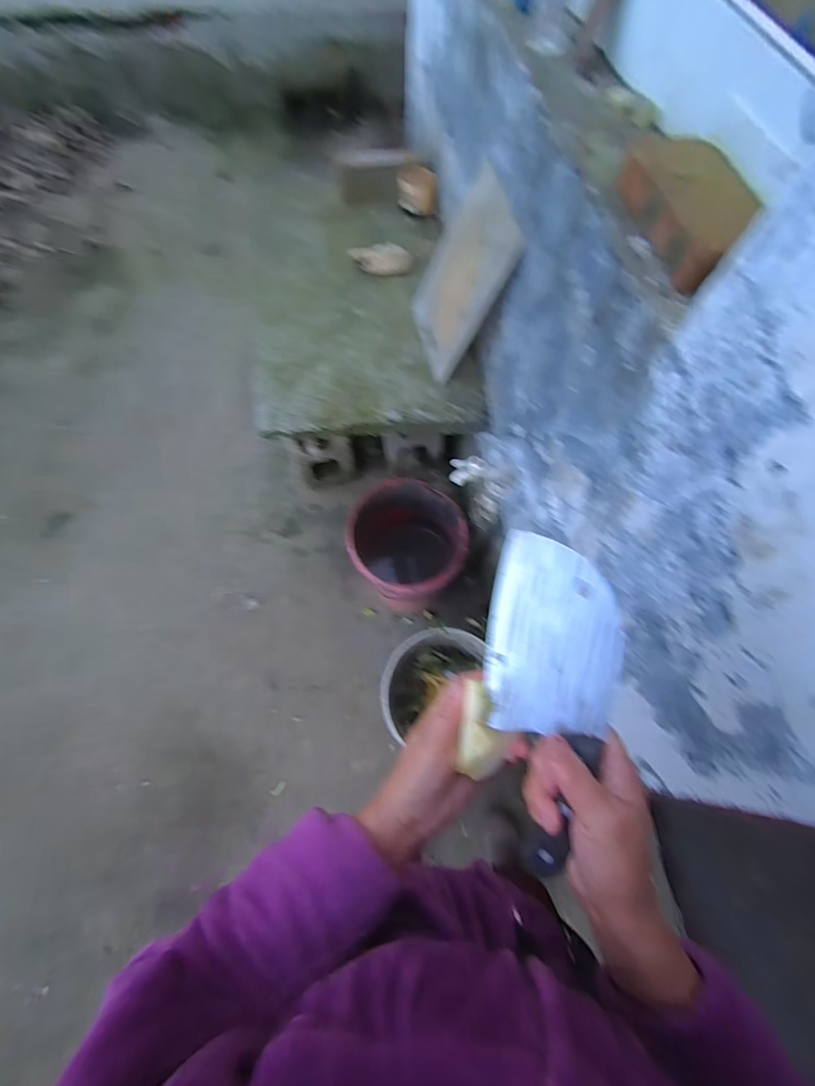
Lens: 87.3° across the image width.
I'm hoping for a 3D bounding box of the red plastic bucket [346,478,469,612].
[{"bbox_3d":[-0.027,0.024,1.301,0.307,0.395,0.312,1,66,-2],"label":"red plastic bucket"}]

